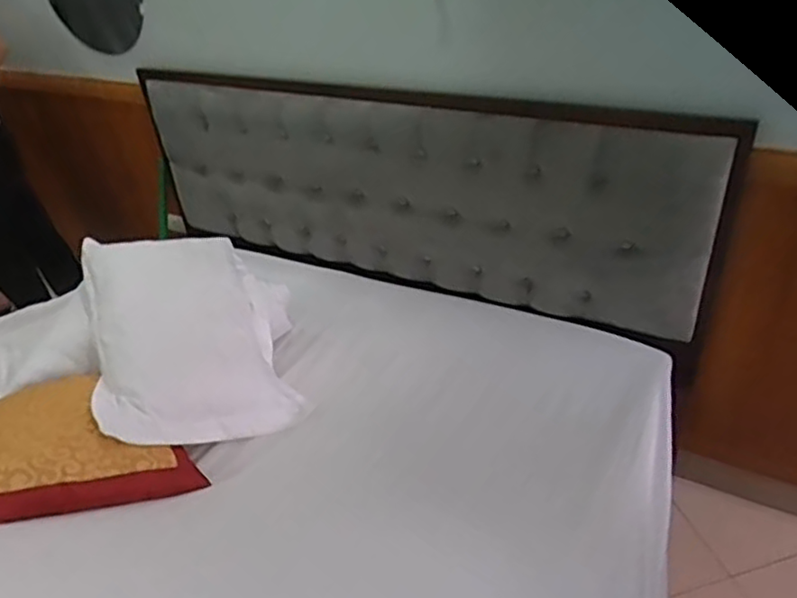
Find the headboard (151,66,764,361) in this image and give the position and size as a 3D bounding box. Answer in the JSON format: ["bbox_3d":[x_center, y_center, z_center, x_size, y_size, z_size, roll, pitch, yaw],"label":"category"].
[{"bbox_3d":[-0.062,-0.290,1.745,1.758,0.607,0.137,16,49,28],"label":"headboard"}]

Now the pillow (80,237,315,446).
[{"bbox_3d":[-0.531,0.090,1.572,0.451,0.197,0.573,2,63,-36],"label":"pillow"}]

